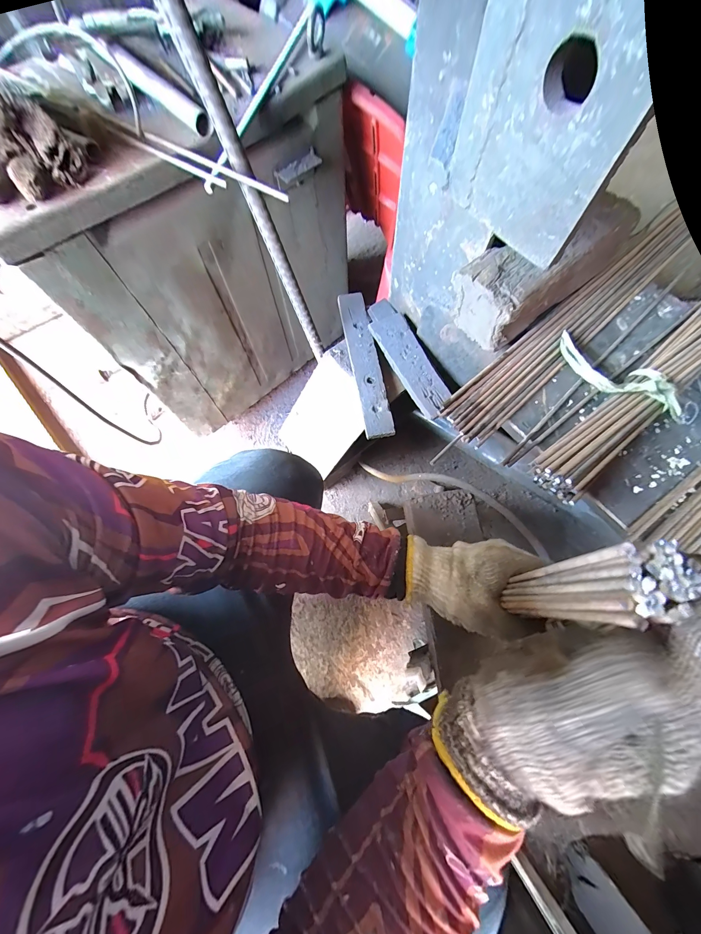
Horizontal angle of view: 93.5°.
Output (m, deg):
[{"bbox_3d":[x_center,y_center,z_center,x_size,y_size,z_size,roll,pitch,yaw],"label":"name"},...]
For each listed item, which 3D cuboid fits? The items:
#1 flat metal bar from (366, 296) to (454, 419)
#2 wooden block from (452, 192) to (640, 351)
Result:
[{"bbox_3d":[0.095,-0.198,0.580,0.061,0.019,0.247,-25,73,-6],"label":"flat metal bar"},{"bbox_3d":[0.247,-0.253,0.421,0.230,0.072,0.090,-34,75,-8],"label":"wooden block"}]

